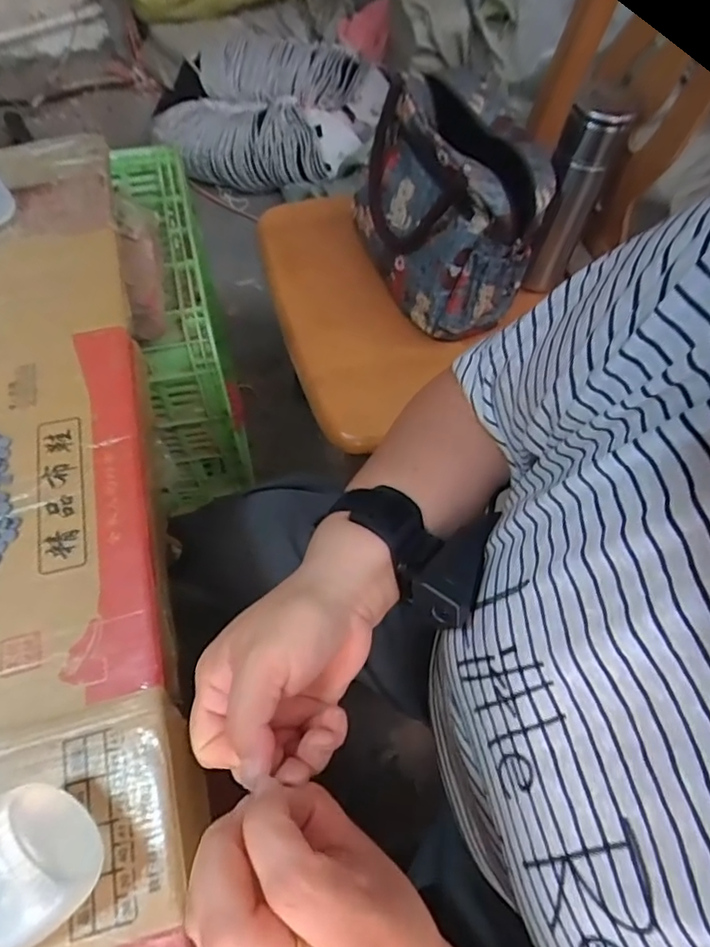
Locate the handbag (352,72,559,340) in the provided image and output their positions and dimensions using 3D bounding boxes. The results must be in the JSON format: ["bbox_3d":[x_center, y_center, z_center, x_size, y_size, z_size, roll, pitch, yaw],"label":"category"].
[{"bbox_3d":[0.108,-0.324,0.656,0.142,0.189,0.256,-19,67,-14],"label":"handbag"}]

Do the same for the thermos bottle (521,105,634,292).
[{"bbox_3d":[0.247,-0.309,0.655,0.065,0.220,0.060,21,63,5],"label":"thermos bottle"}]

